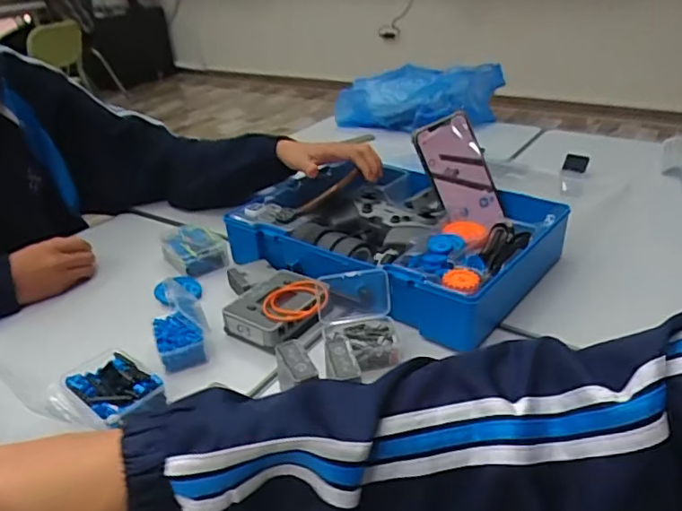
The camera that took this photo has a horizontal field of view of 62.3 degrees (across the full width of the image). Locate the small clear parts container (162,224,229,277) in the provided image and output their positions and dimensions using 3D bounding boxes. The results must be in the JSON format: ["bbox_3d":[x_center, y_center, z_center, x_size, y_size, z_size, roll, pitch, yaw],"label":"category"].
[{"bbox_3d":[-0.203,-0.009,0.774,0.068,0.030,0.094,-23,34,-30],"label":"small clear parts container"}]

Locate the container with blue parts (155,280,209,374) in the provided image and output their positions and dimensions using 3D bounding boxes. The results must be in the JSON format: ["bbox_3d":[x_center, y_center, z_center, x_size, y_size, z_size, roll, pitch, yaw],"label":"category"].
[{"bbox_3d":[-0.171,0.072,0.594,0.052,0.073,0.075,-14,31,-17],"label":"container with blue parts"}]

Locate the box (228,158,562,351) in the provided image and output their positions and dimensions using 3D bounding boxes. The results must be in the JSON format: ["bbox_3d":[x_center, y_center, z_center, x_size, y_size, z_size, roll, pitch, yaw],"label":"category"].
[{"bbox_3d":[0.057,-0.021,0.747,0.423,0.097,0.270,19,37,36],"label":"box"}]

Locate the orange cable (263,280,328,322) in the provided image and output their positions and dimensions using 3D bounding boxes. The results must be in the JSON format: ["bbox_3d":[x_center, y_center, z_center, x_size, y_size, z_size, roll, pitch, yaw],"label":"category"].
[{"bbox_3d":[-0.050,0.050,0.615,0.068,0.011,0.071,-3,29,3],"label":"orange cable"}]

